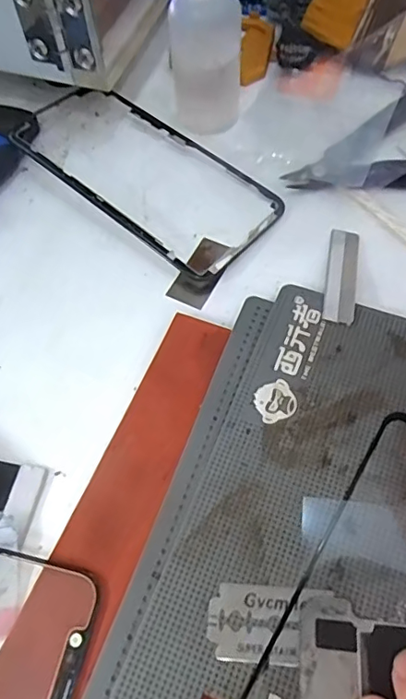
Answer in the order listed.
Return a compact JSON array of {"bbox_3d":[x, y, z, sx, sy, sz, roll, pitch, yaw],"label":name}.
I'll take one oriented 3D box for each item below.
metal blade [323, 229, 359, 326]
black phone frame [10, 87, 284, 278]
[{"bbox_3d":[0.063,-0.035,0.237,0.014,0.005,0.056,10,63,7],"label":"metal blade"},{"bbox_3d":[-0.034,-0.095,0.269,0.151,0.013,0.070,37,69,19],"label":"black phone frame"}]

